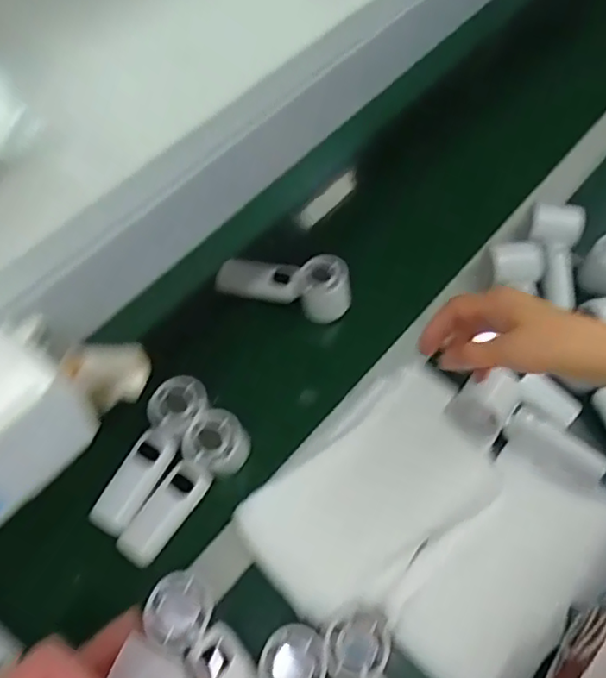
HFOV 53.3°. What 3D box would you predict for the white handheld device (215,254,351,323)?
[{"bbox_3d":[-0.024,-0.068,0.699,0.156,0.052,0.056,9,61,5],"label":"white handheld device"}]

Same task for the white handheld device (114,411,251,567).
[{"bbox_3d":[-0.119,0.139,0.584,0.057,0.036,0.156,35,66,18],"label":"white handheld device"}]

